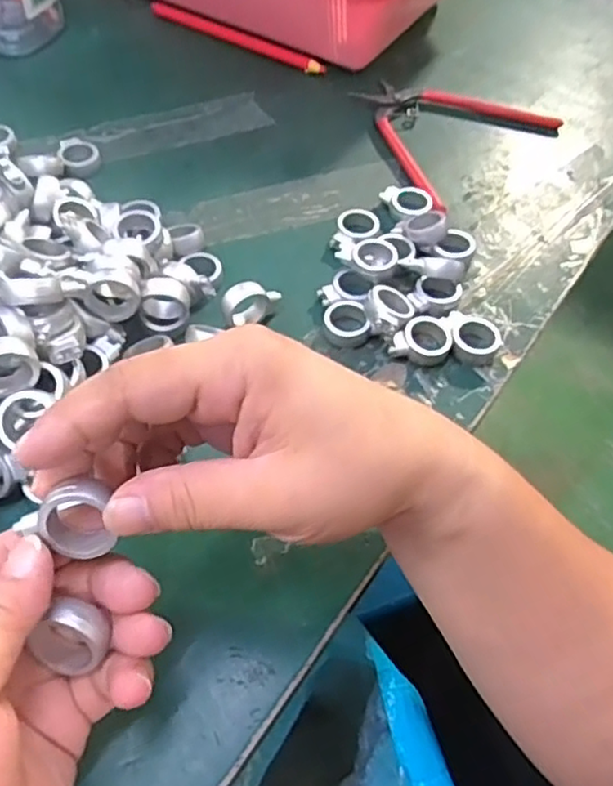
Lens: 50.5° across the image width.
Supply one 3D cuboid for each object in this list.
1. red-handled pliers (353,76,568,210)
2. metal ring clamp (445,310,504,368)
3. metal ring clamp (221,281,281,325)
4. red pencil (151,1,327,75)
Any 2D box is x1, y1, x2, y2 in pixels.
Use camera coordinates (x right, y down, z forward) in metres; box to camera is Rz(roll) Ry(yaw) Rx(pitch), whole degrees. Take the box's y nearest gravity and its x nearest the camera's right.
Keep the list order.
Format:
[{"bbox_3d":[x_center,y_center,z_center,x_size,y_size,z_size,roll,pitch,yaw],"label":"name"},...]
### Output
[{"bbox_3d":[0.092,-0.190,0.459,0.141,0.011,0.121,-38,65,-27],"label":"red-handled pliers"},{"bbox_3d":[0.087,-0.028,0.344,0.031,0.012,0.029,18,55,9],"label":"metal ring clamp"},{"bbox_3d":[-0.029,-0.045,0.342,0.032,0.025,0.013,-14,56,-14],"label":"metal ring clamp"},{"bbox_3d":[-0.058,-0.284,0.521,0.164,0.010,0.012,28,58,15],"label":"red pencil"}]

